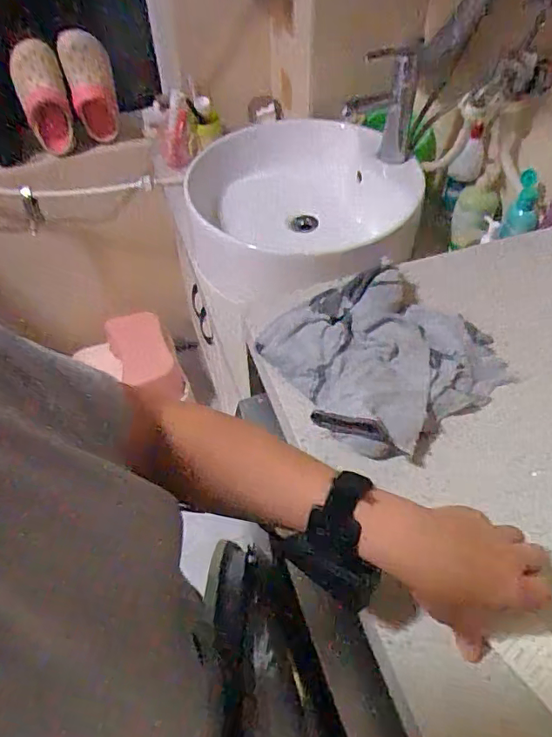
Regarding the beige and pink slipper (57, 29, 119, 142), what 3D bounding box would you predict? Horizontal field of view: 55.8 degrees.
[{"bbox_3d":[-0.444,-0.677,1.260,0.111,0.295,0.078,-26,73,-14],"label":"beige and pink slipper"}]

